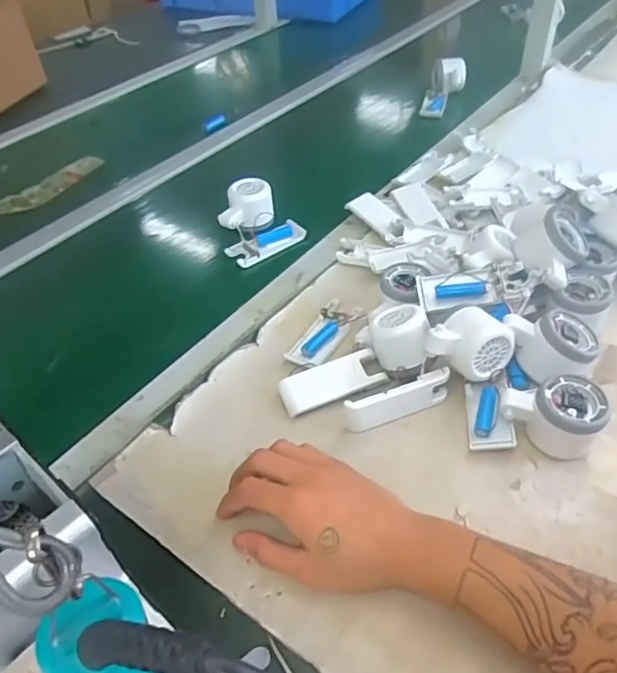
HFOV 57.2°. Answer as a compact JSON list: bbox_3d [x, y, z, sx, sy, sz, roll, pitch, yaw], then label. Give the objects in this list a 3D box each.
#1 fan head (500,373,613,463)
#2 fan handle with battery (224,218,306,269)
[{"bbox_3d":[0.213,0.068,0.494,0.076,0.052,0.053,25,51,27],"label":"fan head"},{"bbox_3d":[-0.052,-0.121,0.735,0.104,0.021,0.042,-26,48,-21],"label":"fan handle with battery"}]

